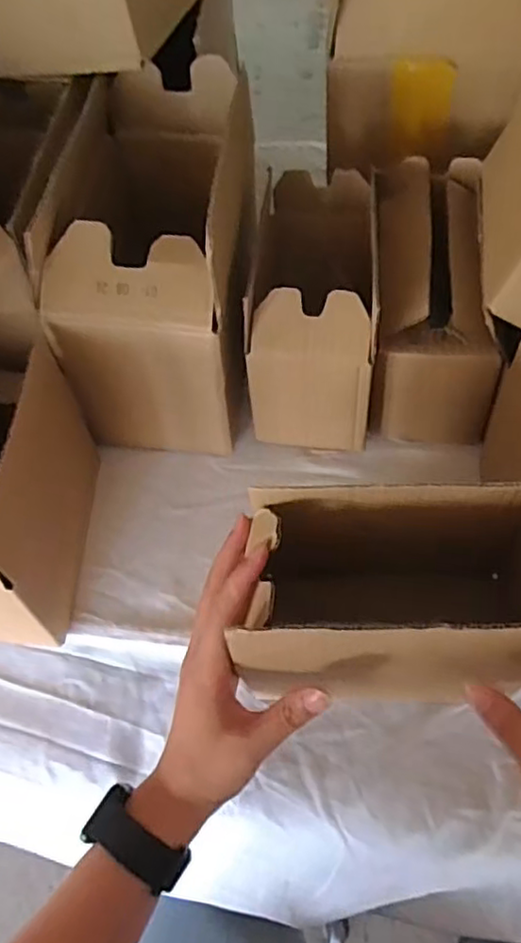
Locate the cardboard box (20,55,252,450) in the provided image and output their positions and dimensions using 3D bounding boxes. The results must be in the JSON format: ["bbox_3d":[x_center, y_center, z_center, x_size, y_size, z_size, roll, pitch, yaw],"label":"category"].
[{"bbox_3d":[-0.083,-0.179,0.541,0.139,0.199,0.244,0,58,4],"label":"cardboard box"}]

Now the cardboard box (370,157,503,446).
[{"bbox_3d":[0.141,-0.142,0.543,0.095,0.141,0.189,4,58,6],"label":"cardboard box"}]

